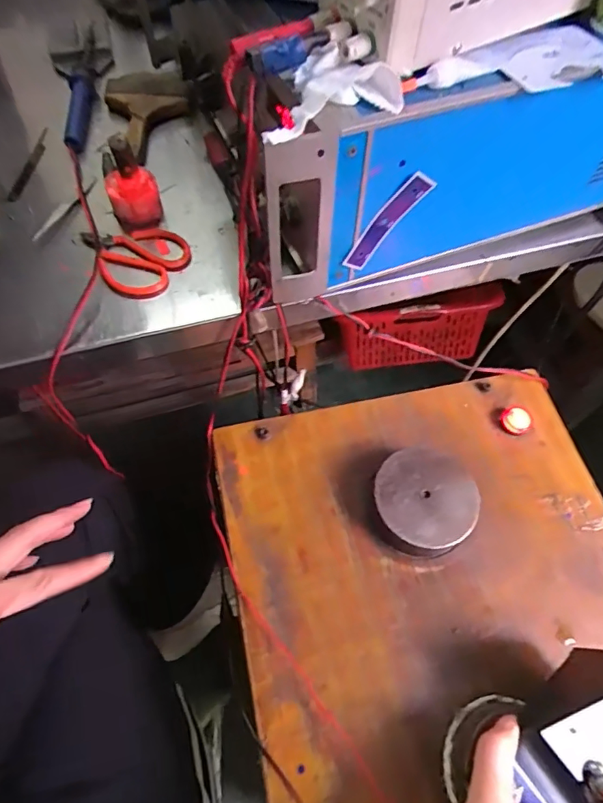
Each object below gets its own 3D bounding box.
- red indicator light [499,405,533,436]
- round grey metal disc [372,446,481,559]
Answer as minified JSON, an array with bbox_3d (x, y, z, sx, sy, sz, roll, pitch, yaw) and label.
[{"bbox_3d":[0.225,0.019,0.499,0.034,0.013,0.029,-23,63,-14],"label":"red indicator light"},{"bbox_3d":[0.109,0.092,0.439,0.089,0.044,0.087,1,60,-1],"label":"round grey metal disc"}]

